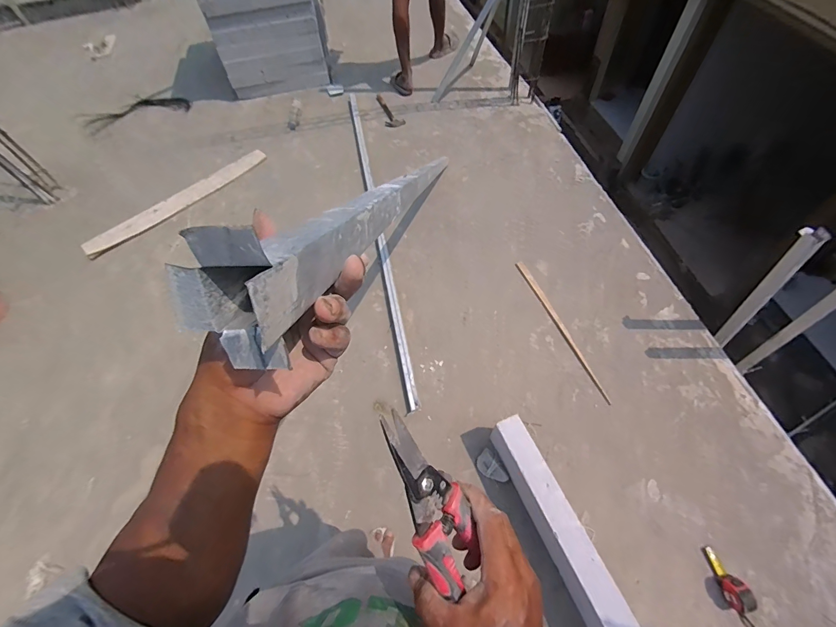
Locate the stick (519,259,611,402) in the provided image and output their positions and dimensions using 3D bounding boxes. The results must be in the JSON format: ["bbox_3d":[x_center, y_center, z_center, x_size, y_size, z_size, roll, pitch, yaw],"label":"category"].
[{"bbox_3d":[0.554,0.047,1.465,0.029,0.012,0.650,-19,61,-7],"label":"stick"}]

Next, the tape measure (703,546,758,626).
[{"bbox_3d":[0.858,0.771,0.980,0.059,0.071,0.272,-15,60,-5],"label":"tape measure"}]

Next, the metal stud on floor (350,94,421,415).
[{"bbox_3d":[-0.213,-0.508,1.812,0.044,0.047,1.999,-11,60,-3],"label":"metal stud on floor"}]

